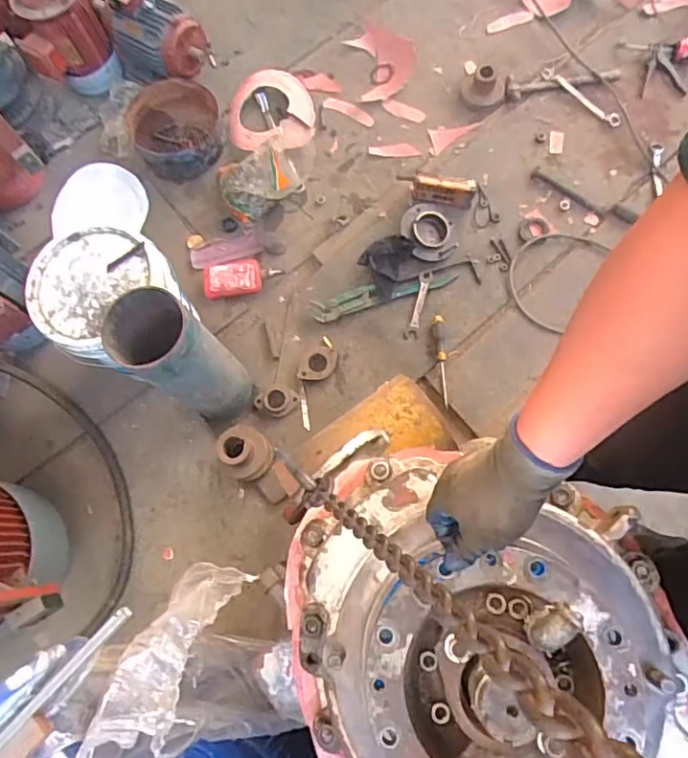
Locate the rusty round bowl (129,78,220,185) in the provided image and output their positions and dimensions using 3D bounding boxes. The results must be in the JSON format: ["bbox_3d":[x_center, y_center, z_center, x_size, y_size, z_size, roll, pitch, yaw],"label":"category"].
[{"bbox_3d":[-0.458,-0.682,1.546,0.243,0.112,0.265,-1,74,4],"label":"rusty round bowl"}]

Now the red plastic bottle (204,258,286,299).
[{"bbox_3d":[-0.264,-0.269,1.449,0.195,0.034,0.098,-8,73,2],"label":"red plastic bottle"}]

